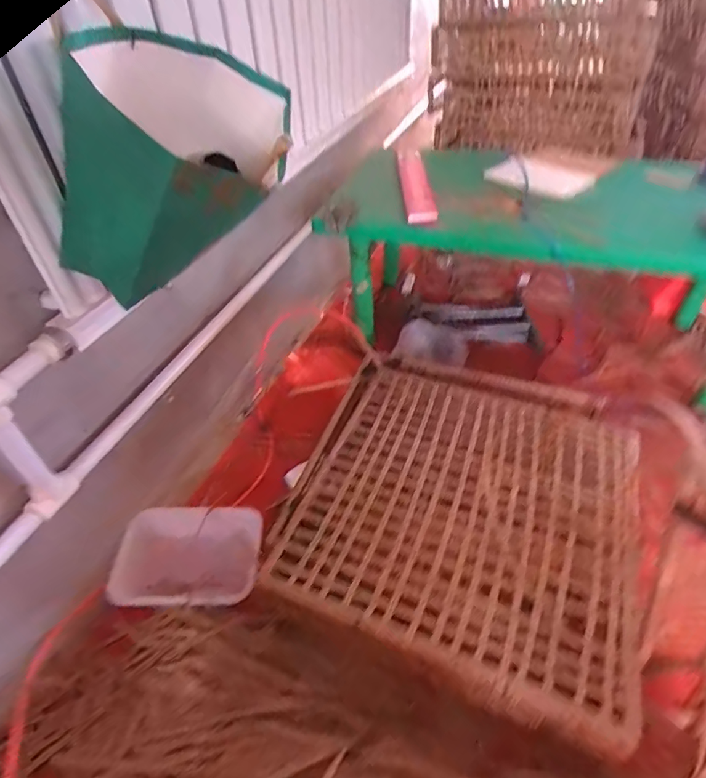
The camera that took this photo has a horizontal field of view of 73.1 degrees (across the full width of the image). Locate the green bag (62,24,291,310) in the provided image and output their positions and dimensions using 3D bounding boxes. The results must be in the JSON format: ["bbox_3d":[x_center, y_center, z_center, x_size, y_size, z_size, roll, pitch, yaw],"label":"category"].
[{"bbox_3d":[-0.245,-0.329,0.671,0.161,0.266,0.434,7,44,11],"label":"green bag"}]

